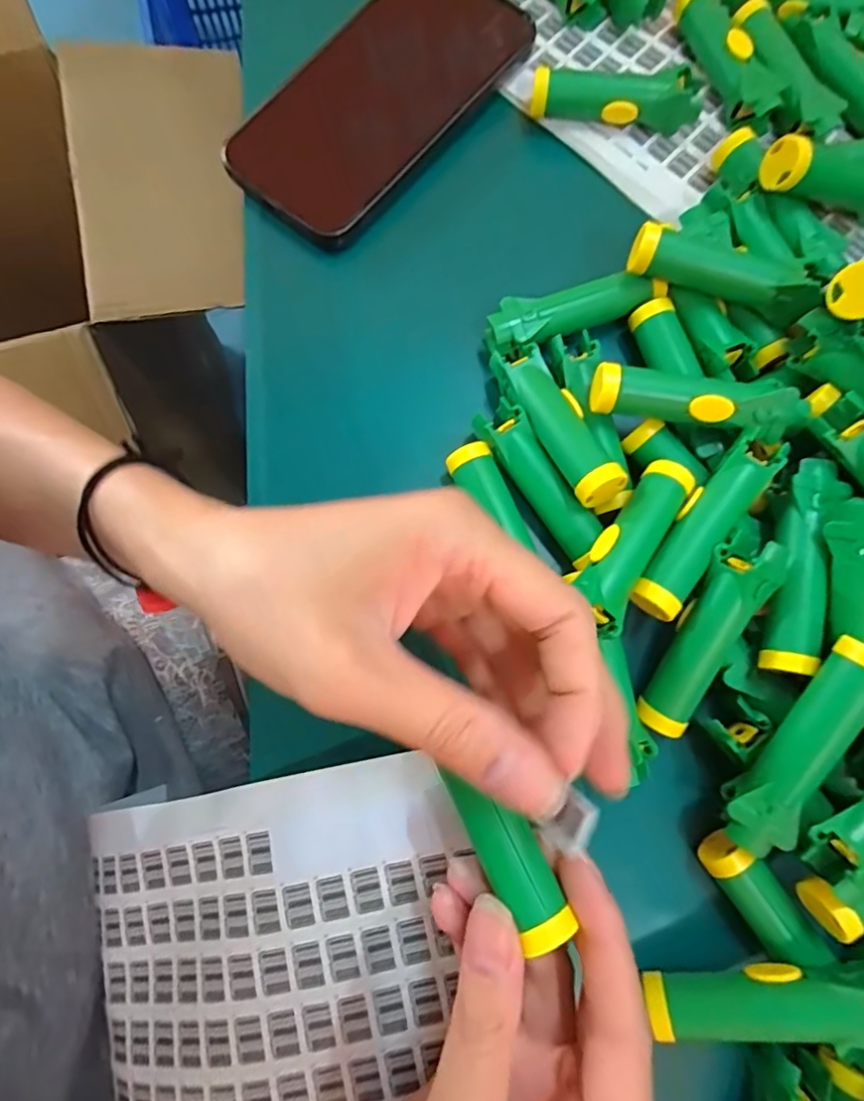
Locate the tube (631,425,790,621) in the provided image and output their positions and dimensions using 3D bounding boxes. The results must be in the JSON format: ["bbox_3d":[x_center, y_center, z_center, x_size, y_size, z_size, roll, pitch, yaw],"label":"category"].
[{"bbox_3d":[0.104,-0.010,0.212,0.019,0.014,0.076,37,80,6],"label":"tube"}]

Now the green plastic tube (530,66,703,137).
[{"bbox_3d":[0.089,-0.220,0.274,0.080,0.021,0.018,5,78,0],"label":"green plastic tube"}]

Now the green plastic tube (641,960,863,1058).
[{"bbox_3d":[0.113,0.150,0.185,0.078,0.015,0.018,-15,78,19],"label":"green plastic tube"}]

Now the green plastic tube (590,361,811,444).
[{"bbox_3d":[0.105,-0.059,0.225,0.081,0.021,0.017,11,78,1],"label":"green plastic tube"}]

